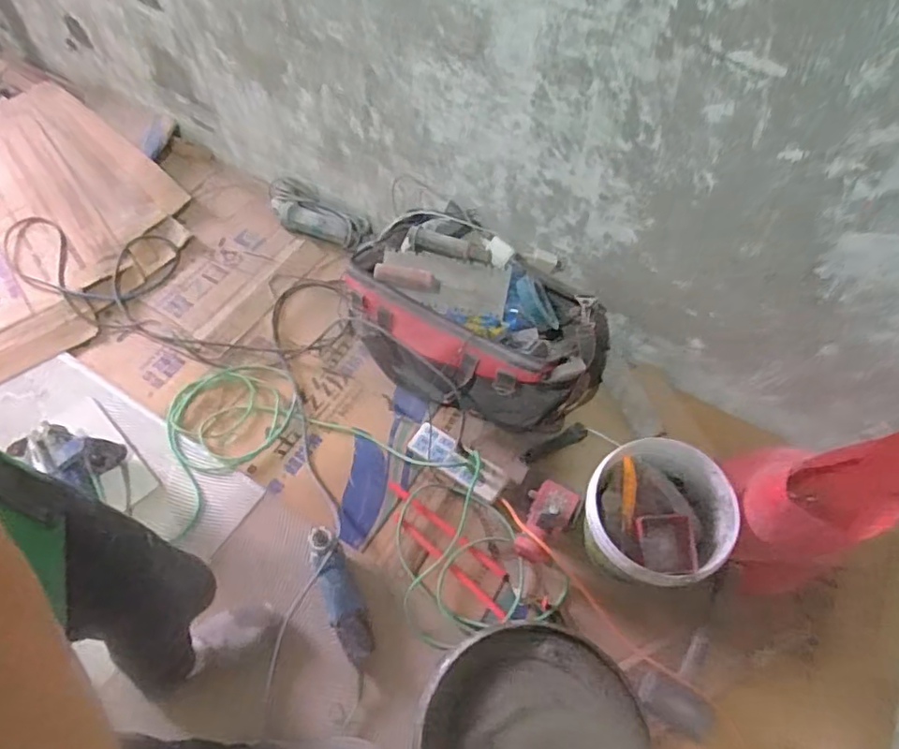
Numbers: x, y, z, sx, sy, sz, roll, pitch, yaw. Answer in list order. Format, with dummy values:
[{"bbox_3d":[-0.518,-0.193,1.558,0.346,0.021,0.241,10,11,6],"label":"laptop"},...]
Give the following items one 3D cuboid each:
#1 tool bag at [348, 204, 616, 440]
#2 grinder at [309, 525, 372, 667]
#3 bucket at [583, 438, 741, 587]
[{"bbox_3d":[0.063,-0.105,1.302,0.568,0.303,0.298,18,60,8],"label":"tool bag"},{"bbox_3d":[-0.209,0.417,1.128,0.065,0.060,0.252,-20,62,-14],"label":"grinder"},{"bbox_3d":[0.375,0.277,1.113,0.233,0.234,0.245,1,59,-2],"label":"bucket"}]

